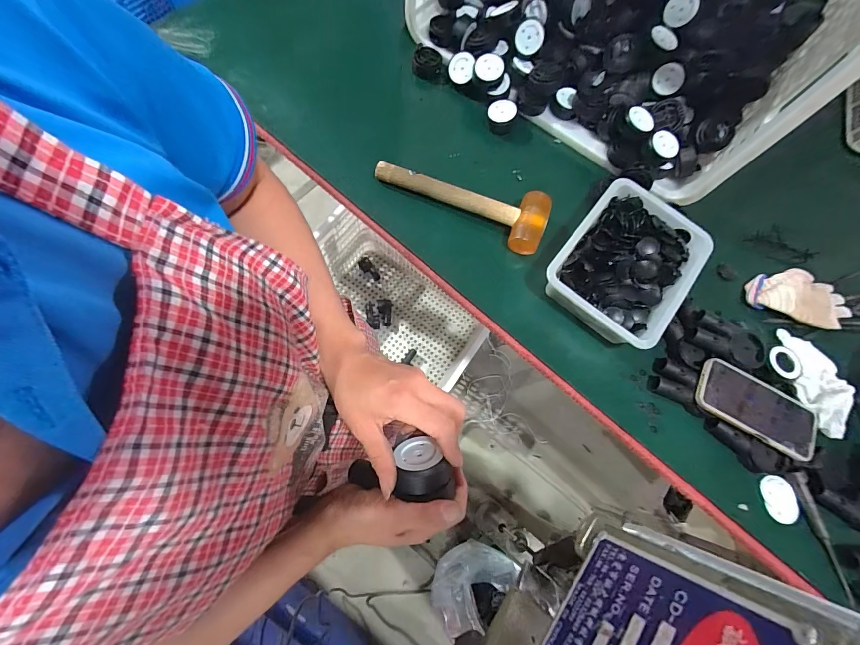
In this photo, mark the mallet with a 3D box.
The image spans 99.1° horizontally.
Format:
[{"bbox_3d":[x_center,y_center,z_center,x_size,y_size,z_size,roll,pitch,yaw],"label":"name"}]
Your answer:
[{"bbox_3d":[0.052,-0.203,0.595,0.282,0.061,0.087,25,72,2],"label":"mallet"}]

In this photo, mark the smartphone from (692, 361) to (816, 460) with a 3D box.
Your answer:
[{"bbox_3d":[0.458,0.120,0.516,0.165,0.016,0.074,30,73,4],"label":"smartphone"}]

